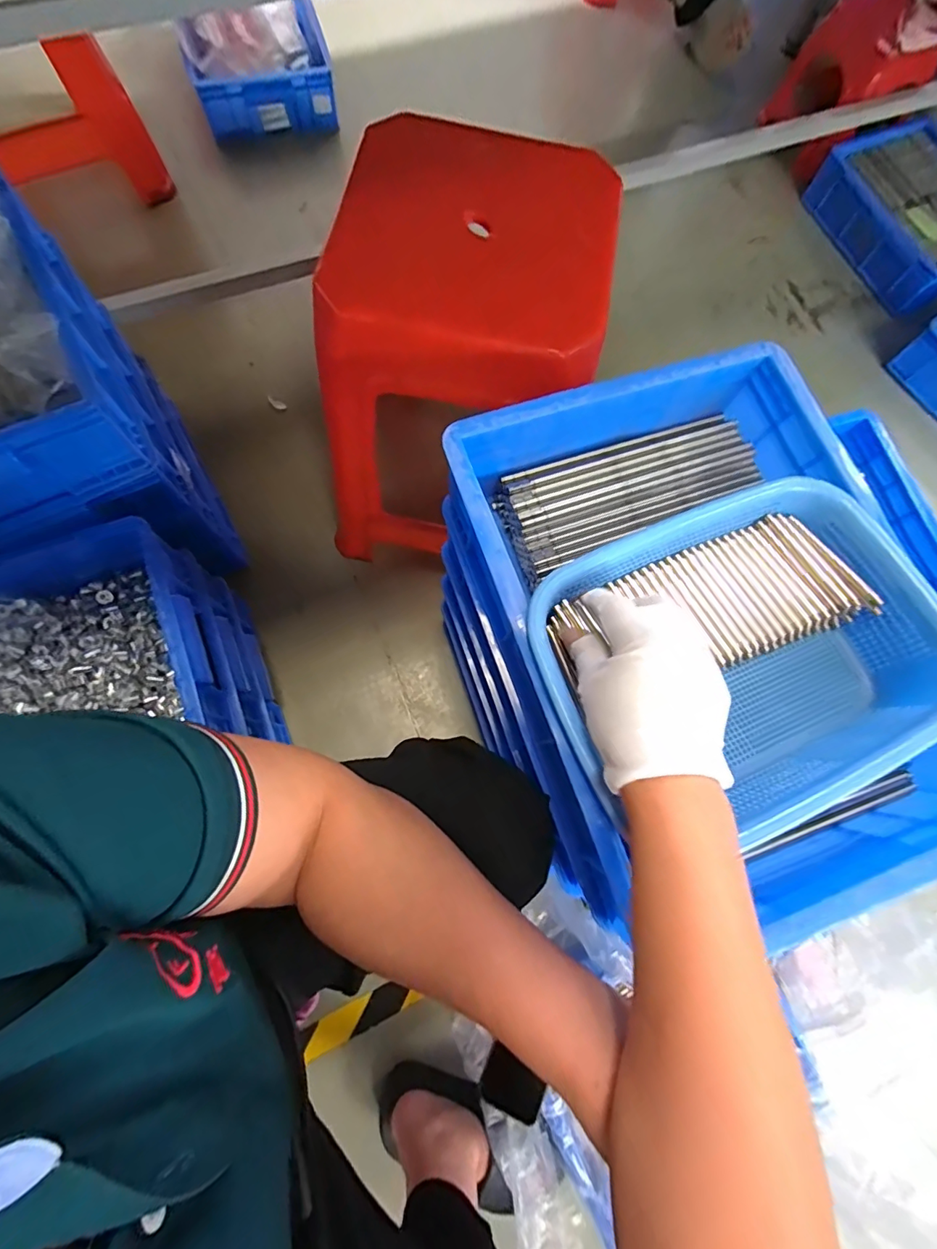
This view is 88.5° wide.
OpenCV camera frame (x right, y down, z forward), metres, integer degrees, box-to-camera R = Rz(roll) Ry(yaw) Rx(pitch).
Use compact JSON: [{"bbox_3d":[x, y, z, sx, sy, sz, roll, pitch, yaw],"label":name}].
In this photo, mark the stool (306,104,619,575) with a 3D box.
[{"bbox_3d":[-0.023,-0.300,0.680,0.322,0.448,0.348,15,75,0],"label":"stool"}]

